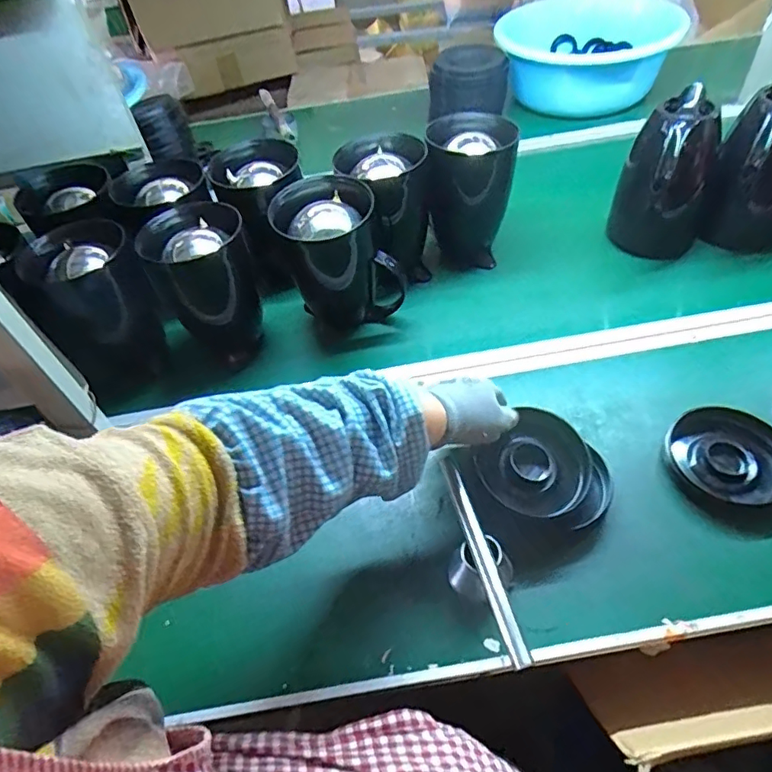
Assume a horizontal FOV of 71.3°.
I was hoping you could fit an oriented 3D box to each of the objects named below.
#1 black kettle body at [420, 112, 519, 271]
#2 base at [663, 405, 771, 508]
[{"bbox_3d":[0.123,-0.279,0.805,0.127,0.201,0.117,4,50,9],"label":"black kettle body"},{"bbox_3d":[0.370,0.076,0.580,0.107,0.028,0.122,-33,54,-22],"label":"base"}]

